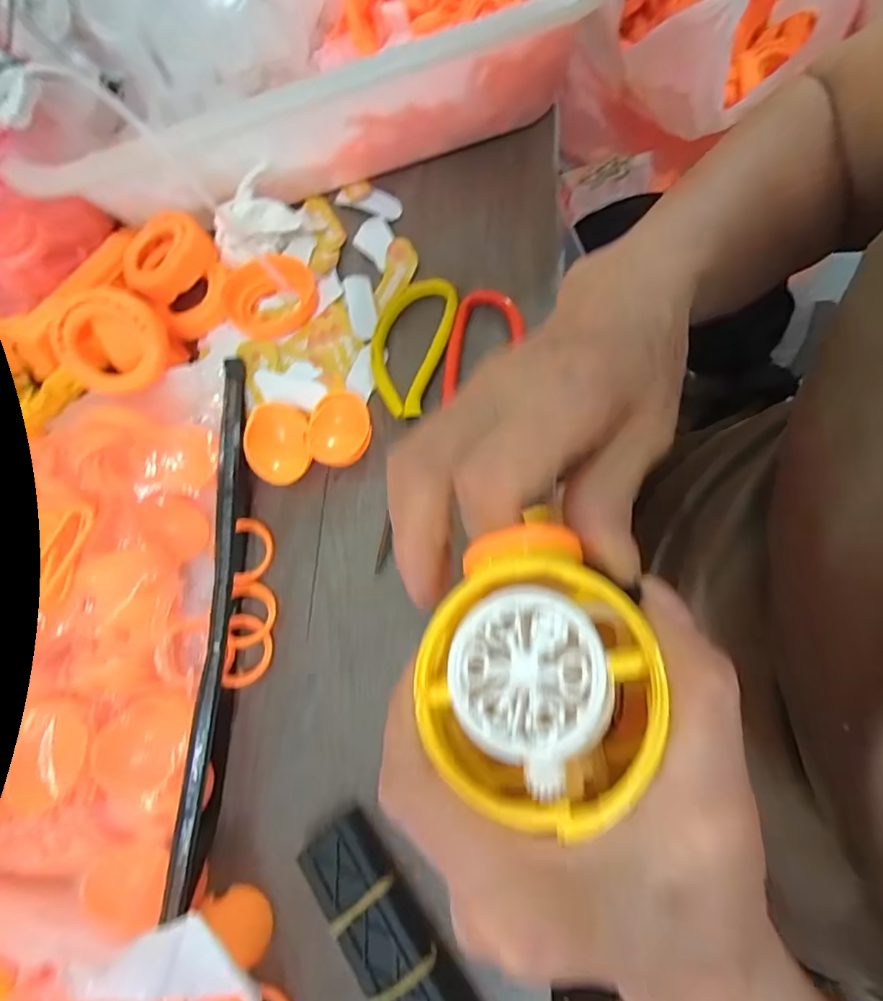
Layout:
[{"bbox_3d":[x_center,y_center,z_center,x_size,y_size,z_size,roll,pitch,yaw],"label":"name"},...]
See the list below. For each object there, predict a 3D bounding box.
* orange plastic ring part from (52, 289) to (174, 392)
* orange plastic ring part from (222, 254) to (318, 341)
[{"bbox_3d":[-0.189,-0.091,0.299,0.058,0.012,0.055,-4,111,-12],"label":"orange plastic ring part"},{"bbox_3d":[-0.108,-0.130,0.329,0.057,0.012,0.052,-2,74,9],"label":"orange plastic ring part"}]

